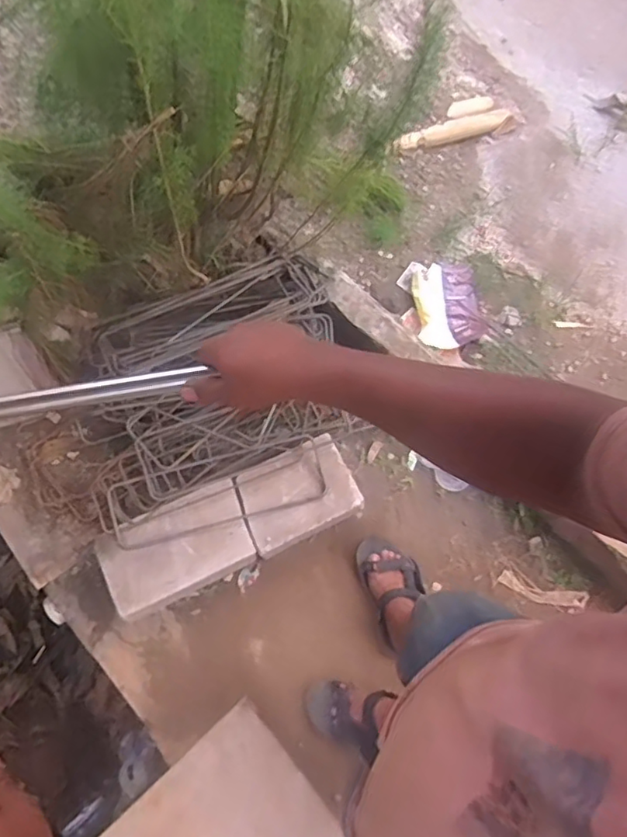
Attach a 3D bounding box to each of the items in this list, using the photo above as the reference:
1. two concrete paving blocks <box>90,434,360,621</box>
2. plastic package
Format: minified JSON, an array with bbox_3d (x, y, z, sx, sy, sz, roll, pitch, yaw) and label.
[{"bbox_3d":[-0.198,0.248,1.414,0.617,0.087,0.213,-24,68,-10],"label":"two concrete paving blocks"},{"bbox_3d":[0.380,-0.319,1.679,0.194,0.053,0.270,-8,66,-3],"label":"plastic package"}]

